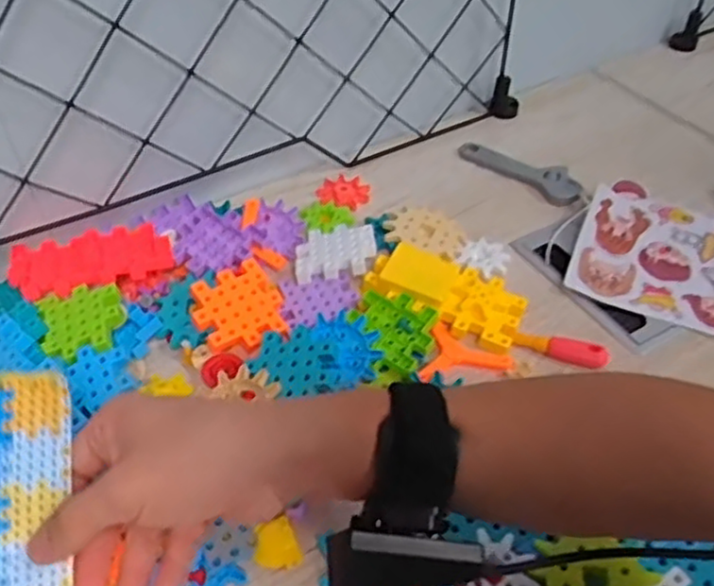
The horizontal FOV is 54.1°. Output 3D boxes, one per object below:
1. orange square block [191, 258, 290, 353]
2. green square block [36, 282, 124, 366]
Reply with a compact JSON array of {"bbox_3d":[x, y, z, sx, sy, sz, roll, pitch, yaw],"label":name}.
[{"bbox_3d":[-0.095,0.010,0.565,0.071,0.010,0.073,-19,62,-26],"label":"orange square block"},{"bbox_3d":[-0.215,0.020,0.545,0.060,0.006,0.072,-16,48,-13],"label":"green square block"}]

